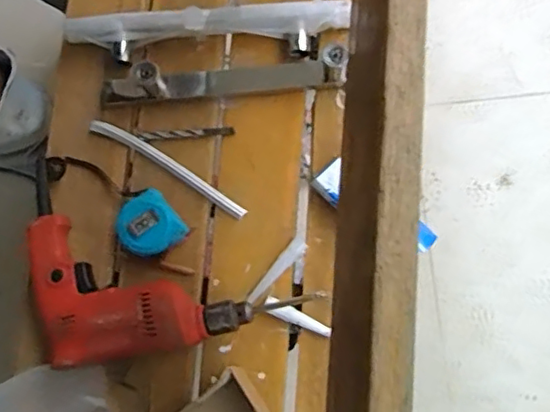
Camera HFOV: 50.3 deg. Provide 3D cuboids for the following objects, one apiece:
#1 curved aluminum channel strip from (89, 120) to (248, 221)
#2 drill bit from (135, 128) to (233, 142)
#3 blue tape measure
[{"bbox_3d":[-0.123,-0.046,0.675,0.207,0.007,0.021,31,84,10],"label":"curved aluminum channel strip"},{"bbox_3d":[-0.103,-0.083,0.678,0.111,0.004,0.010,-4,80,5],"label":"drill bit"},{"bbox_3d":[-0.139,0.023,0.648,0.066,0.031,0.066,-41,79,-2],"label":"blue tape measure"}]

